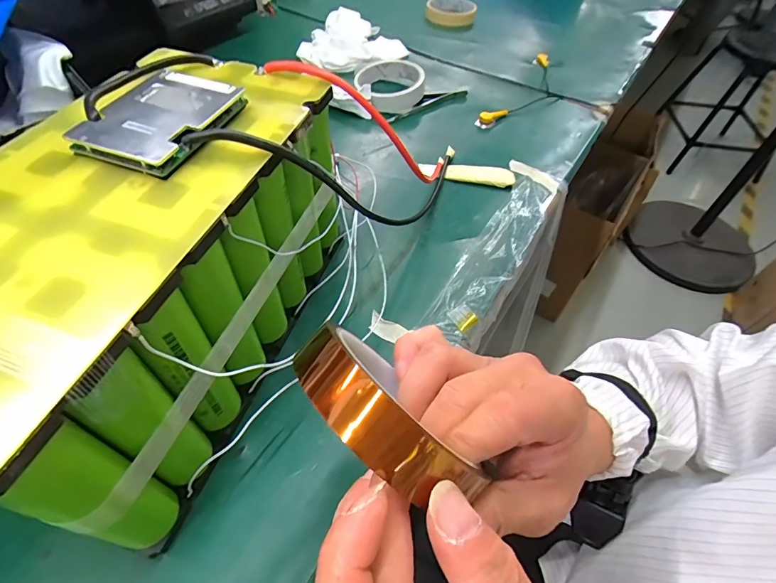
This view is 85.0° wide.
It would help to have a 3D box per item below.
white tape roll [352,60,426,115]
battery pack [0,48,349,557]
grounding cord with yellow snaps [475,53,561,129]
[{"bbox_3d":[0.001,-0.273,0.552,0.084,0.034,0.096,-3,52,-6],"label":"white tape roll"},{"bbox_3d":[-0.143,-0.015,0.263,0.136,0.155,0.271,14,51,12],"label":"battery pack"},{"bbox_3d":[0.203,-0.282,0.580,0.068,0.015,0.236,27,55,17],"label":"grounding cord with yellow snaps"}]

